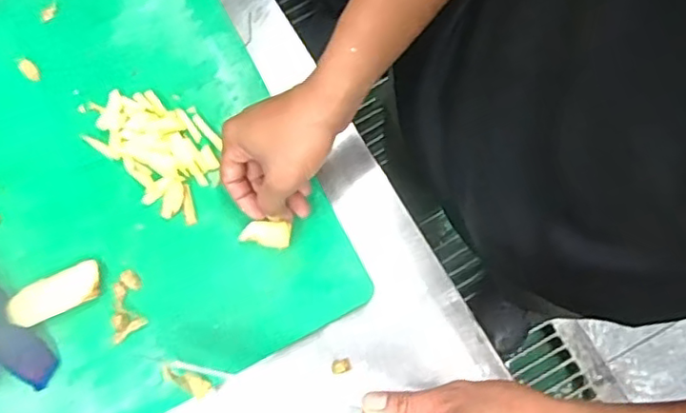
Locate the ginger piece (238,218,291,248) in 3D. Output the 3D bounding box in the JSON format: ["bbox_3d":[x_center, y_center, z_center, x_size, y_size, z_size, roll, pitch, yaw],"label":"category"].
[{"bbox_3d":[-0.058,0.019,0.457,0.037,0.009,0.020,10,78,1],"label":"ginger piece"}]

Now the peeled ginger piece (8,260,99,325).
[{"bbox_3d":[-0.218,0.066,0.460,0.070,0.005,0.031,-24,78,-3],"label":"peeled ginger piece"}]

